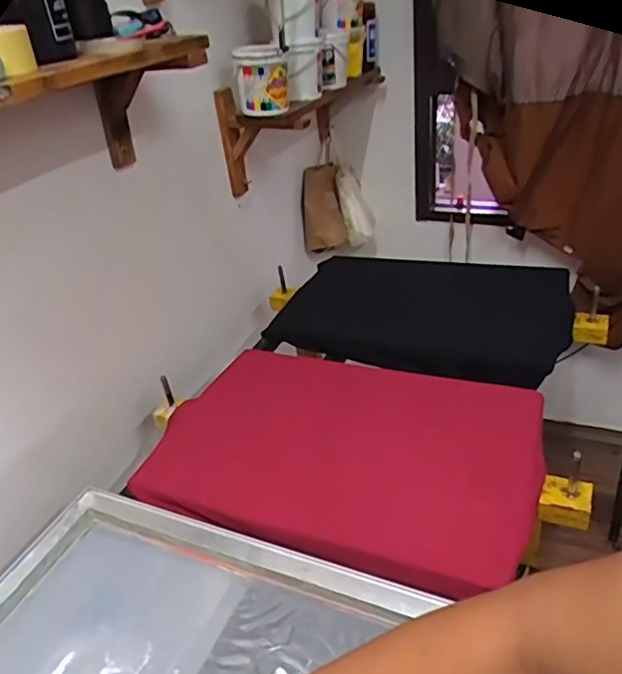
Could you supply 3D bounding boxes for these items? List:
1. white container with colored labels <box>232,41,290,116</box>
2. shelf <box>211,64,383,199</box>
[{"bbox_3d":[-0.105,-0.547,1.225,0.106,0.129,0.090,-8,32,-1],"label":"white container with colored labels"},{"bbox_3d":[0.001,-0.559,1.494,0.236,0.220,0.558,12,37,27],"label":"shelf"}]

